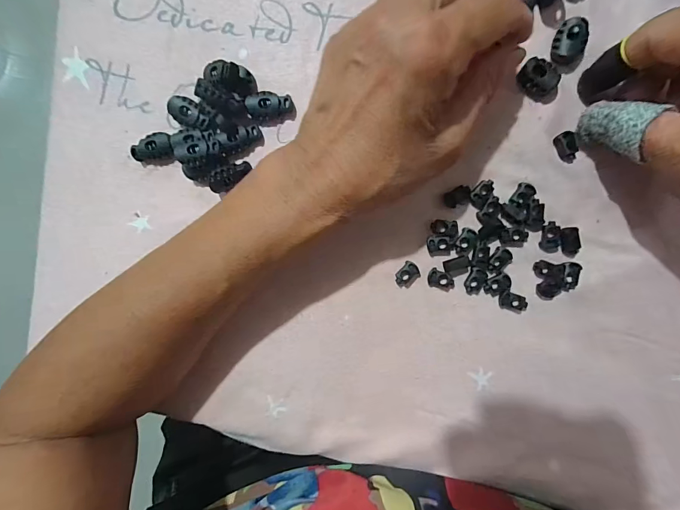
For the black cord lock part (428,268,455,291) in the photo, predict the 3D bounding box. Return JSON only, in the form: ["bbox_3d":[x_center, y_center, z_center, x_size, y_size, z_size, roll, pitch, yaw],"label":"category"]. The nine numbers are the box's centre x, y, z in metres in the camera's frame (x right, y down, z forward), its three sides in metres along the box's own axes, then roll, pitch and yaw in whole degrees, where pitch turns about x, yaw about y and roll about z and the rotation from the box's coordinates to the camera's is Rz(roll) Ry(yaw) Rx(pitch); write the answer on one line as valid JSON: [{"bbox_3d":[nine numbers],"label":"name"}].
[{"bbox_3d":[0.064,0.016,0.220,0.017,0.004,0.012,16,96,5],"label":"black cord lock part"}]

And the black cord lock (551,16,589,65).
[{"bbox_3d":[0.131,-0.122,0.201,0.017,0.008,0.025,14,96,5],"label":"black cord lock"}]

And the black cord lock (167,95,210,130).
[{"bbox_3d":[-0.097,-0.092,0.227,0.028,0.008,0.016,25,97,4],"label":"black cord lock"}]

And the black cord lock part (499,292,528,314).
[{"bbox_3d":[0.107,0.030,0.216,0.016,0.004,0.011,16,96,5],"label":"black cord lock part"}]

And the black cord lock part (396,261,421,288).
[{"bbox_3d":[0.043,0.013,0.222,0.012,0.005,0.017,36,98,3],"label":"black cord lock part"}]

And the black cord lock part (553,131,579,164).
[{"bbox_3d":[0.134,-0.063,0.206,0.011,0.006,0.018,-26,91,8],"label":"black cord lock part"}]

